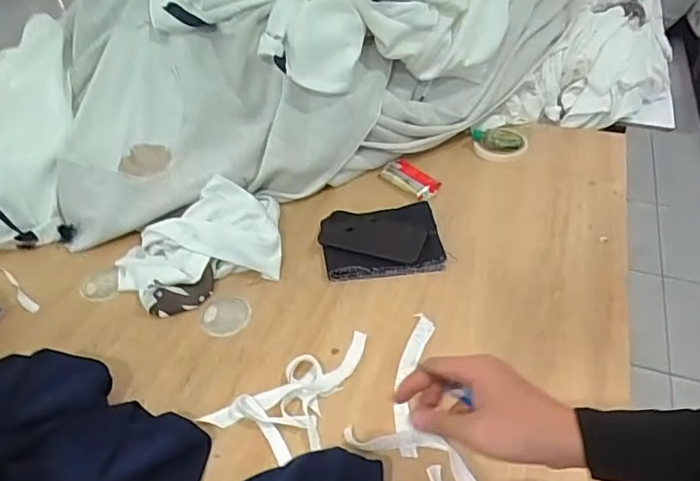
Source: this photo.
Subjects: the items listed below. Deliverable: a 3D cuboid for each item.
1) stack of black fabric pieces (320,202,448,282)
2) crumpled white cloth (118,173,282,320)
[{"bbox_3d":[0.044,-0.006,0.789,0.166,0.021,0.136,-6,43,-2],"label":"stack of black fabric pieces"},{"bbox_3d":[-0.212,0.007,0.773,0.246,0.065,0.166,-19,45,-16],"label":"crumpled white cloth"}]

